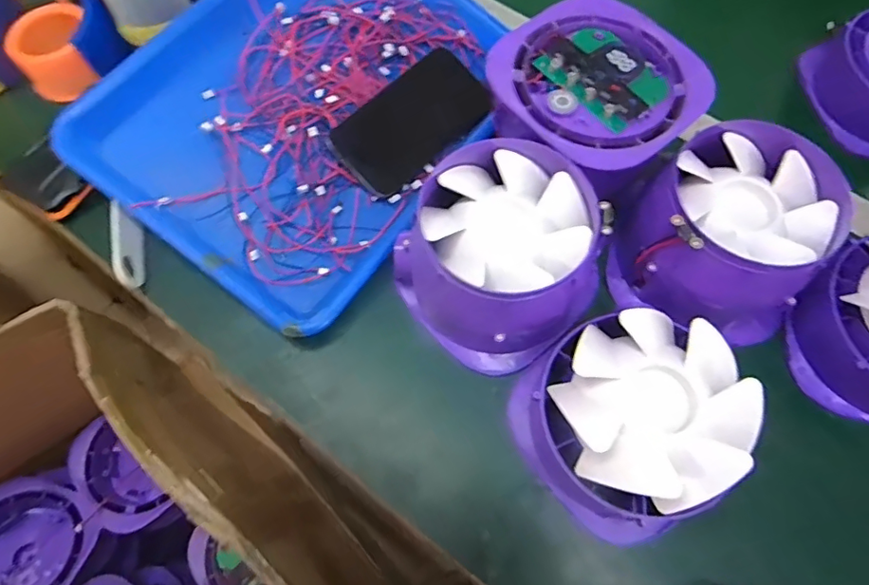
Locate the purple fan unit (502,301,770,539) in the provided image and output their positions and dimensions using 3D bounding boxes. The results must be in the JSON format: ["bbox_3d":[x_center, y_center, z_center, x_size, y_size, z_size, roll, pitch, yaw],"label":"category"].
[{"bbox_3d":[0.125,0.077,0.340,0.122,0.080,0.118,0,67,-1],"label":"purple fan unit"}]

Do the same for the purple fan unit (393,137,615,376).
[{"bbox_3d":[0.047,-0.025,0.379,0.123,0.096,0.122,0,67,-1],"label":"purple fan unit"}]

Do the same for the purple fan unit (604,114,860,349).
[{"bbox_3d":[0.209,-0.045,0.390,0.136,0.093,0.126,6,67,1],"label":"purple fan unit"}]

